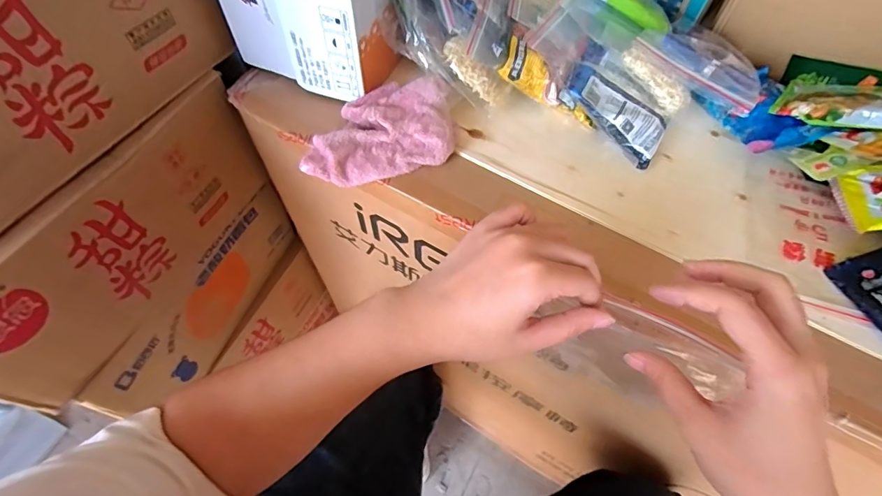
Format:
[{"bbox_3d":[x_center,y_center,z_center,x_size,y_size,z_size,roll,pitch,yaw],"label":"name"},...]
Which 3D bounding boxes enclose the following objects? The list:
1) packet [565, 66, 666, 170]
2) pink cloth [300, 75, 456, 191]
[{"bbox_3d":[0.195,-0.151,0.504,0.124,0.019,0.058,42,67,-3],"label":"packet"},{"bbox_3d":[-0.069,-0.132,0.503,0.165,0.043,0.107,-14,62,-8],"label":"pink cloth"}]

